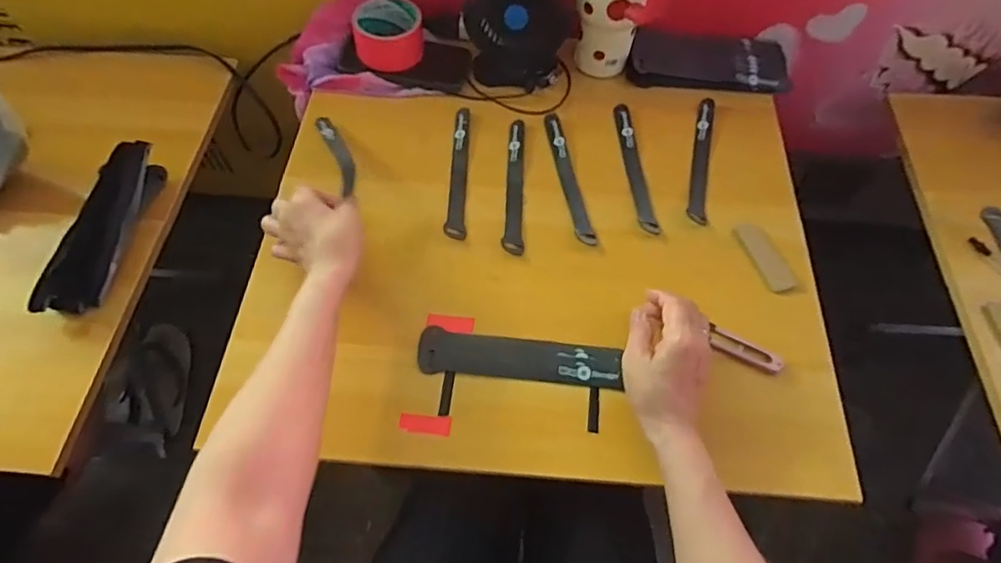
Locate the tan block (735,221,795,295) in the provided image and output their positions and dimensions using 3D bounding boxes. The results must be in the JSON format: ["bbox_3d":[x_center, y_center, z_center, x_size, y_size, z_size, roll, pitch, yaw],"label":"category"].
[{"bbox_3d":[0.282,-0.026,0.619,0.027,0.004,0.088,-16,60,-9],"label":"tan block"}]

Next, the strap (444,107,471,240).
[{"bbox_3d":[-0.047,-0.132,0.686,0.022,0.008,0.194,2,59,1],"label":"strap"}]

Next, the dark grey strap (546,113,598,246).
[{"bbox_3d":[0.079,-0.124,0.679,0.021,0.006,0.194,-9,59,-5],"label":"dark grey strap"}]

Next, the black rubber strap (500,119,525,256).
[{"bbox_3d":[0.019,-0.115,0.675,0.023,0.009,0.190,3,59,2],"label":"black rubber strap"}]

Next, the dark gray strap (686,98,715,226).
[{"bbox_3d":[0.241,-0.147,0.696,0.022,0.006,0.189,12,61,5],"label":"dark gray strap"}]

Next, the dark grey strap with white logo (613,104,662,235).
[{"bbox_3d":[0.158,-0.139,0.688,0.020,0.007,0.198,-3,59,-2],"label":"dark grey strap with white logo"}]

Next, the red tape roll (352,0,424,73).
[{"bbox_3d":[-0.144,-0.321,0.750,0.085,0.051,0.081,0,59,0],"label":"red tape roll"}]

